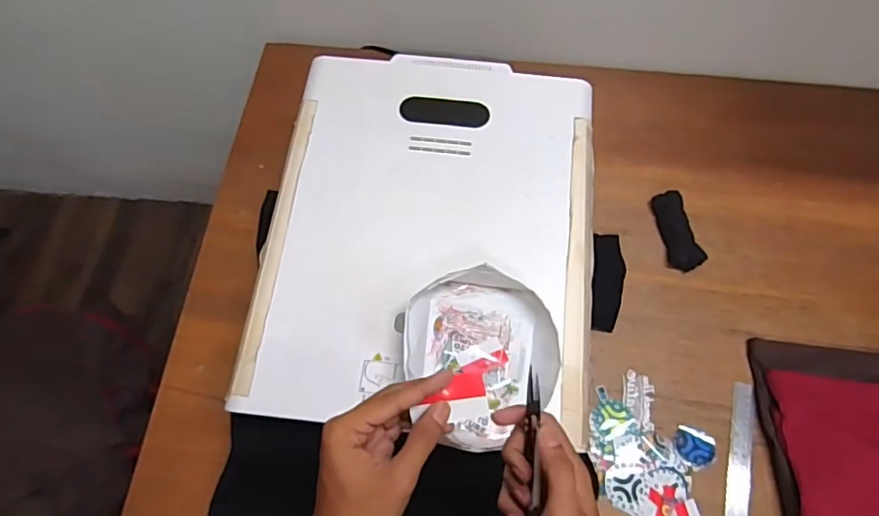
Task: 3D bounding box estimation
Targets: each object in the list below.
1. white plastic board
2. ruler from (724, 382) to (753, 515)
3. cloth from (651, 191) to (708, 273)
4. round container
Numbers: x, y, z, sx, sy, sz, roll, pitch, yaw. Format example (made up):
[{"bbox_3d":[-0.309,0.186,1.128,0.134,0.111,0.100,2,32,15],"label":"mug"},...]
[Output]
[{"bbox_3d":[-0.008,-0.048,0.682,0.398,0.022,0.489,5,68,2],"label":"white plastic board"},{"bbox_3d":[0.386,0.325,0.706,0.030,0.006,0.323,10,68,16],"label":"ruler"},{"bbox_3d":[0.371,-0.042,0.851,0.050,0.021,0.128,-11,68,-5],"label":"cloth"},{"bbox_3d":[0.046,0.099,0.595,0.162,0.048,0.173,0,68,0],"label":"round container"}]

